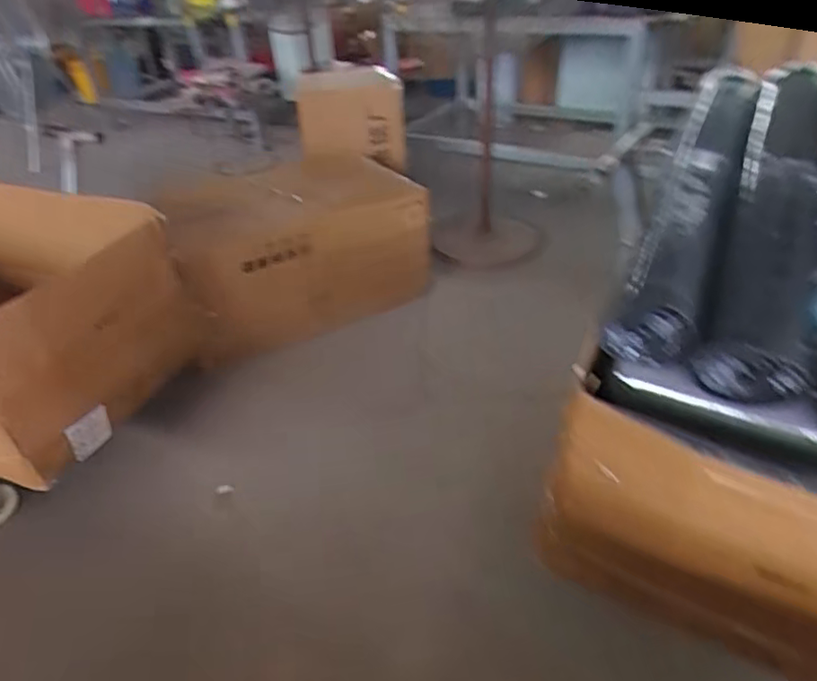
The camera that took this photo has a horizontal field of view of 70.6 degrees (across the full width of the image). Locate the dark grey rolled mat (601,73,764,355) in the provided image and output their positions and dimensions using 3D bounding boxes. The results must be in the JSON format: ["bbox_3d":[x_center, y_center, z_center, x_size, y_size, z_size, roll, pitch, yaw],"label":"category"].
[{"bbox_3d":[0.472,-0.236,0.940,0.103,0.101,0.658,15,54,26],"label":"dark grey rolled mat"}]

